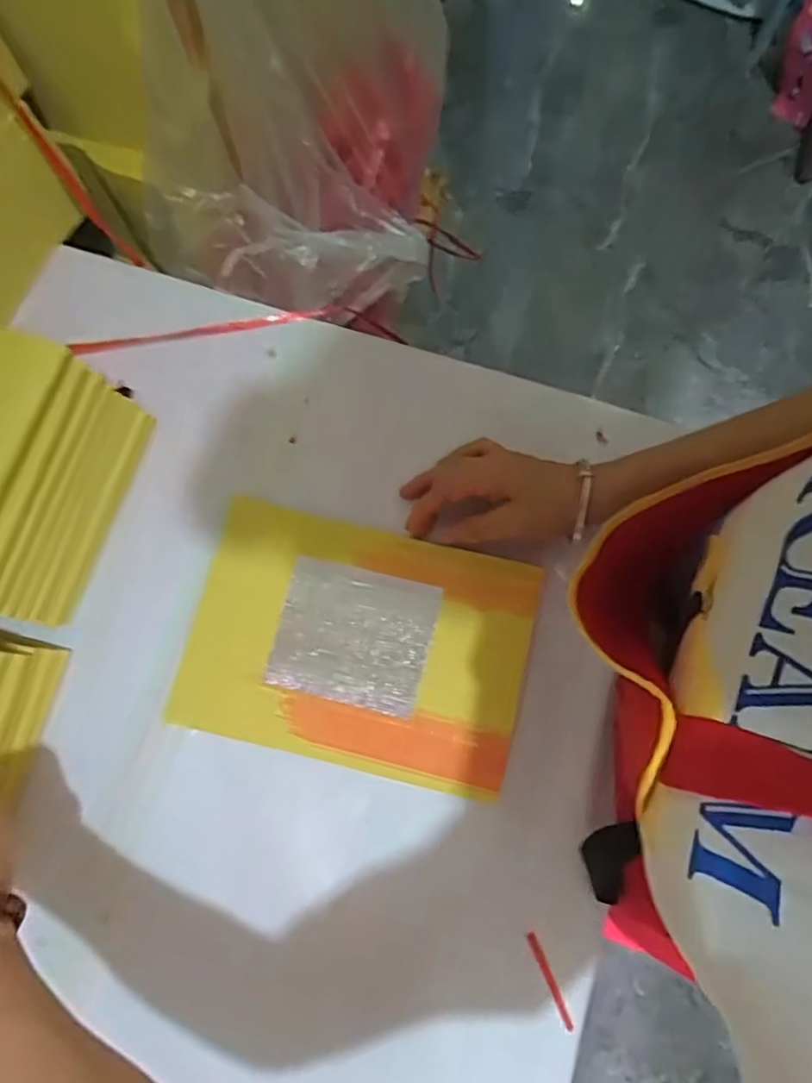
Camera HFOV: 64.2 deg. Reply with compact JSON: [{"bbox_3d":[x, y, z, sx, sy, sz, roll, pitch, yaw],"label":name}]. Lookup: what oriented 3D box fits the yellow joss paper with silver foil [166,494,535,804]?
[{"bbox_3d":[-0.032,0.069,0.444,0.223,0.016,0.158,12,77,3],"label":"yellow joss paper with silver foil"}]

